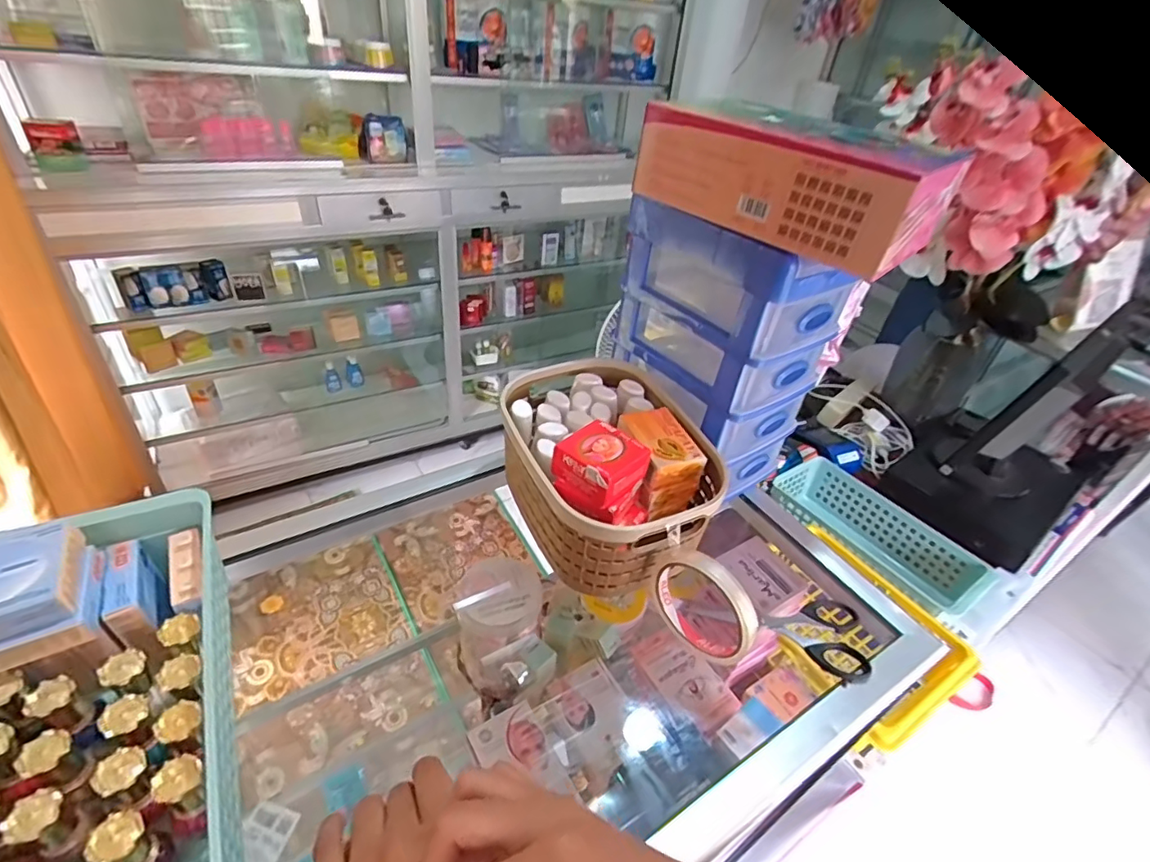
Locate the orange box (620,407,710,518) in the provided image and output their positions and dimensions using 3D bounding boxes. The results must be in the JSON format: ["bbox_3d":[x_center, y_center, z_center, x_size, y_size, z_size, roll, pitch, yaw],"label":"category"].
[{"bbox_3d":[0.073,0.028,0.500,0.054,0.068,0.073,-13,42,-24],"label":"orange box"}]

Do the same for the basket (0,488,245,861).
[{"bbox_3d":[-0.265,0.175,0.304,0.140,0.116,0.273,-13,42,-25],"label":"basket"}]

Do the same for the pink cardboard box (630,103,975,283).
[{"bbox_3d":[0.165,-0.198,0.422,0.208,0.072,0.118,34,44,30],"label":"pink cardboard box"}]

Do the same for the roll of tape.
[{"bbox_3d":[0.097,0.134,0.414,0.013,0.090,0.086,-25,48,-36],"label":"roll of tape"}]

